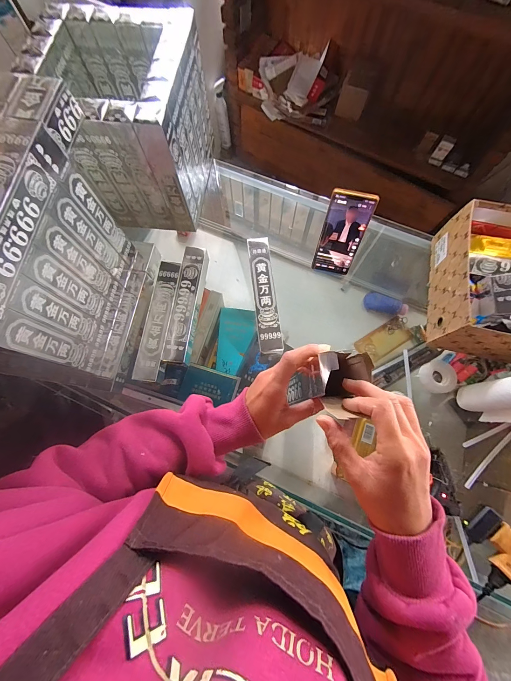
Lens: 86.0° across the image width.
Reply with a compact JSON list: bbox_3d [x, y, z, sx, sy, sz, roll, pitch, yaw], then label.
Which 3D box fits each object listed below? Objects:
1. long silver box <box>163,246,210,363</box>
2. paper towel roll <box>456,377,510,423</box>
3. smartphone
[{"bbox_3d":[-0.127,-0.069,0.516,0.045,0.029,0.223,7,75,2],"label":"long silver box"},{"bbox_3d":[0.393,0.095,0.432,0.055,0.121,0.068,-10,75,-3],"label":"paper towel roll"},{"bbox_3d":[0.156,-0.189,0.499,0.074,0.157,0.008,12,50,3],"label":"smartphone"}]

